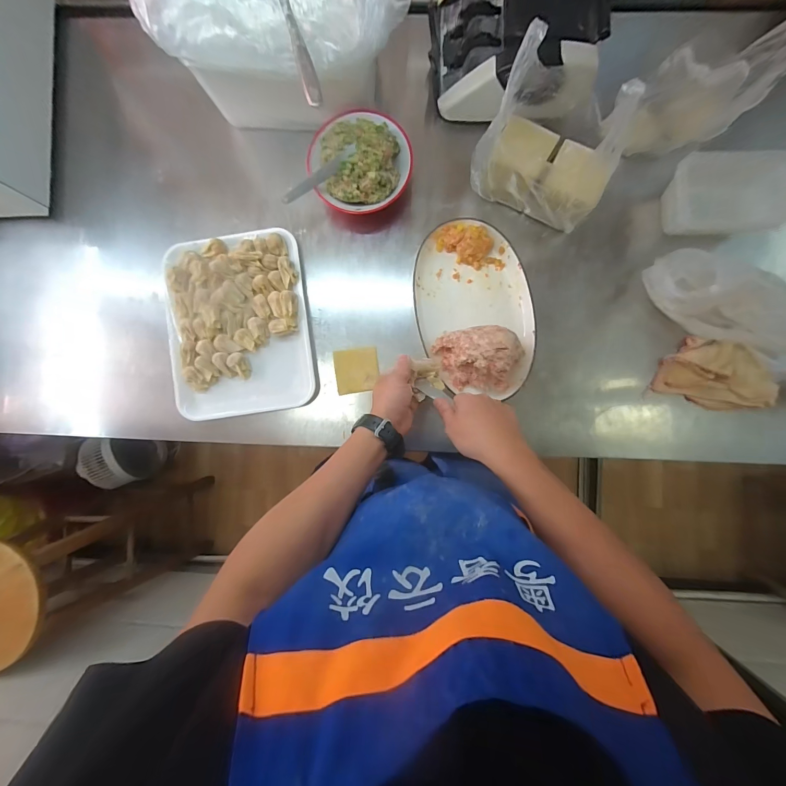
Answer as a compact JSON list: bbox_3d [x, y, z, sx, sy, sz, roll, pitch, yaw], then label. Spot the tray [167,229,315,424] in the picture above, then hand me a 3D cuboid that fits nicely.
[{"bbox_3d":[-0.279,-0.122,0.630,0.255,0.041,0.319,-10,88,2],"label":"tray"}]

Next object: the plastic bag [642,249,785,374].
[{"bbox_3d":[0.573,-0.136,0.570,0.312,0.068,0.111,28,90,3],"label":"plastic bag"}]

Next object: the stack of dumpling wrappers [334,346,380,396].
[{"bbox_3d":[-0.064,-0.040,0.628,0.078,0.010,0.078,-6,88,2],"label":"stack of dumpling wrappers"}]

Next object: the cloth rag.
[{"bbox_3d":[0.557,-0.028,0.597,0.184,0.029,0.106,19,89,3],"label":"cloth rag"}]

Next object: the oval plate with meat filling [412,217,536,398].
[{"bbox_3d":[0.138,-0.144,0.586,0.183,0.070,0.293,-10,88,2],"label":"oval plate with meat filling"}]

